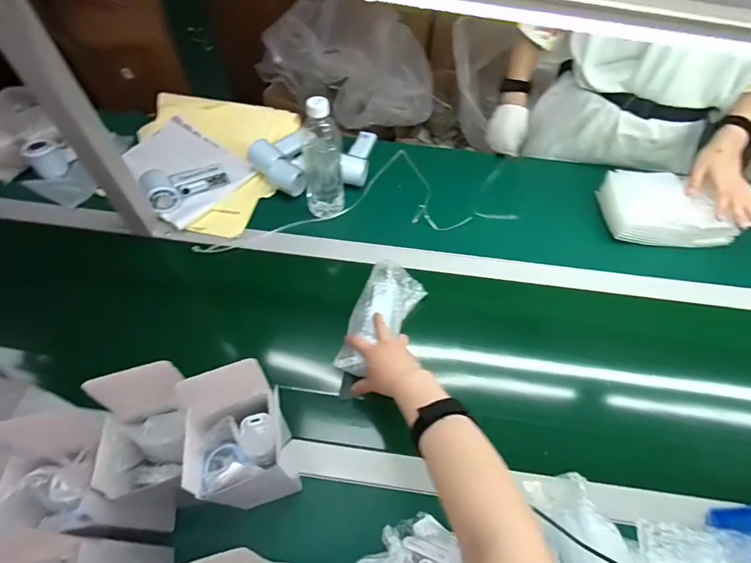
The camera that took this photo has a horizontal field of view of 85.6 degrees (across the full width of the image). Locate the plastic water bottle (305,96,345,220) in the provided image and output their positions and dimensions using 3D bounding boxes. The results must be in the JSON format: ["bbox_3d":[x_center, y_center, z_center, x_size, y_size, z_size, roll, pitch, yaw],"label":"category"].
[{"bbox_3d":[-0.092,-0.204,0.693,0.067,0.219,0.054,-8,58,-6],"label":"plastic water bottle"}]

